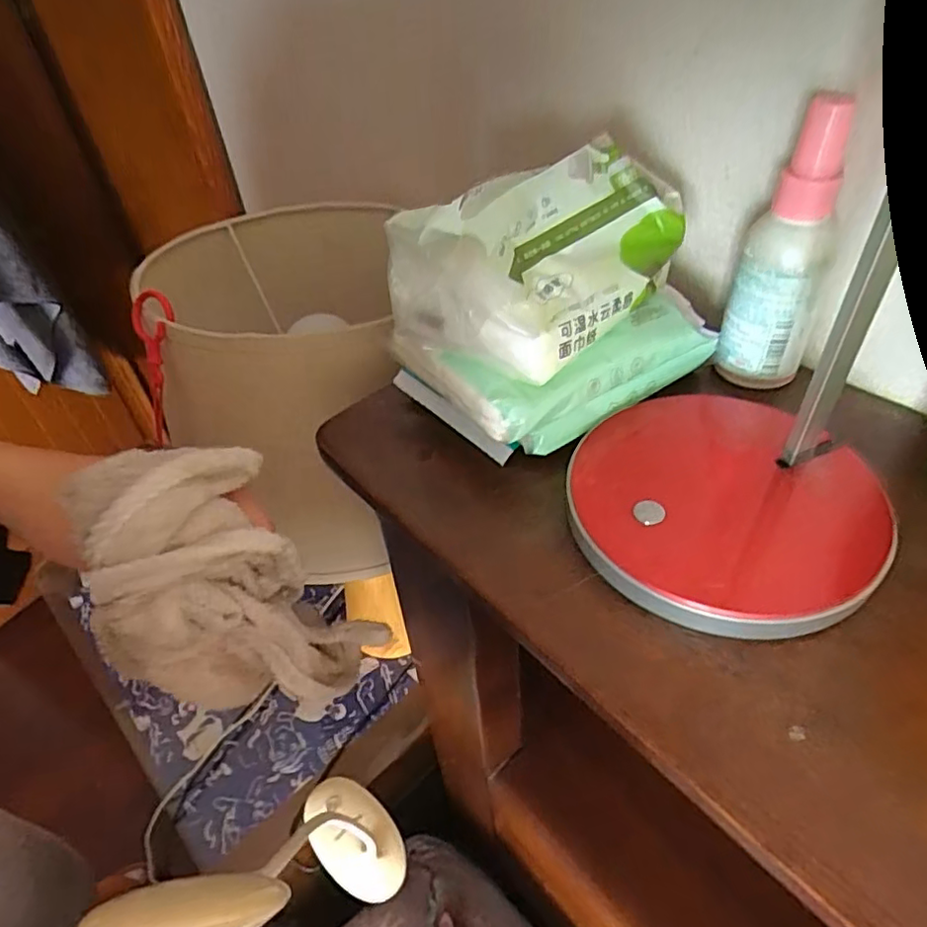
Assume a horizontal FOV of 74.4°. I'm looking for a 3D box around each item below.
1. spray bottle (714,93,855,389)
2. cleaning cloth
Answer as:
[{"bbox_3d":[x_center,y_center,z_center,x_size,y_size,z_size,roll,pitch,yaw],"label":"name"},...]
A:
[{"bbox_3d":[0.158,-0.101,0.303,0.040,0.132,0.030,10,45,16],"label":"spray bottle"},{"bbox_3d":[-0.114,0.069,0.301,0.098,0.179,0.069,-30,45,-13],"label":"cleaning cloth"}]

